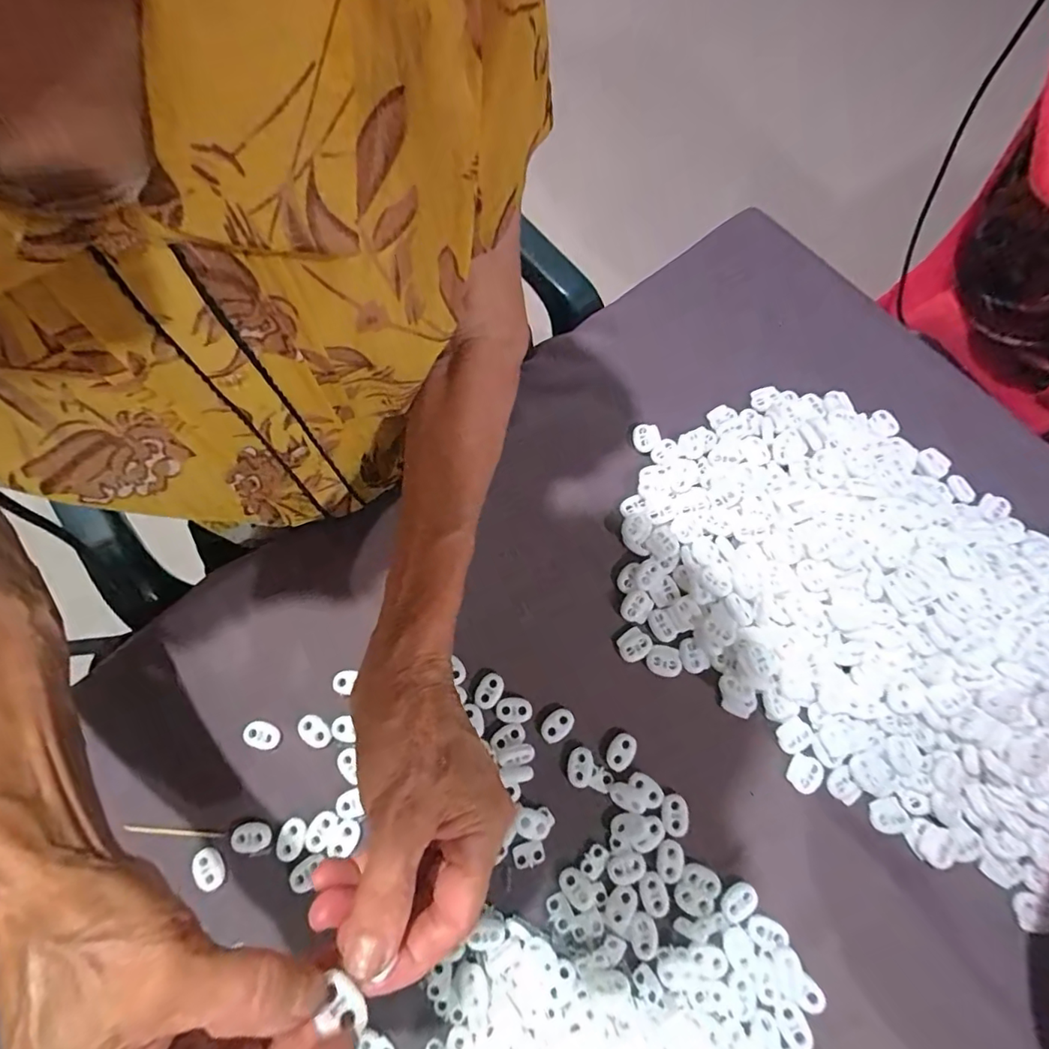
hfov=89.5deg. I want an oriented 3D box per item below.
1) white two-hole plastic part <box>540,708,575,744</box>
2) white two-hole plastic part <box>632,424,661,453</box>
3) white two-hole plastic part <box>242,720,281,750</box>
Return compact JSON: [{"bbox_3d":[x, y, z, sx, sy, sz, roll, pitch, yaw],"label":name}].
[{"bbox_3d":[0.021,0.127,0.334,0.022,0.004,0.015,-40,75,-12],"label":"white two-hole plastic part"},{"bbox_3d":[0.092,-0.065,0.400,0.019,0.009,0.022,-18,72,-5],"label":"white two-hole plastic part"},{"bbox_3d":[-0.166,0.133,0.333,0.023,0.004,0.015,16,72,6],"label":"white two-hole plastic part"}]

